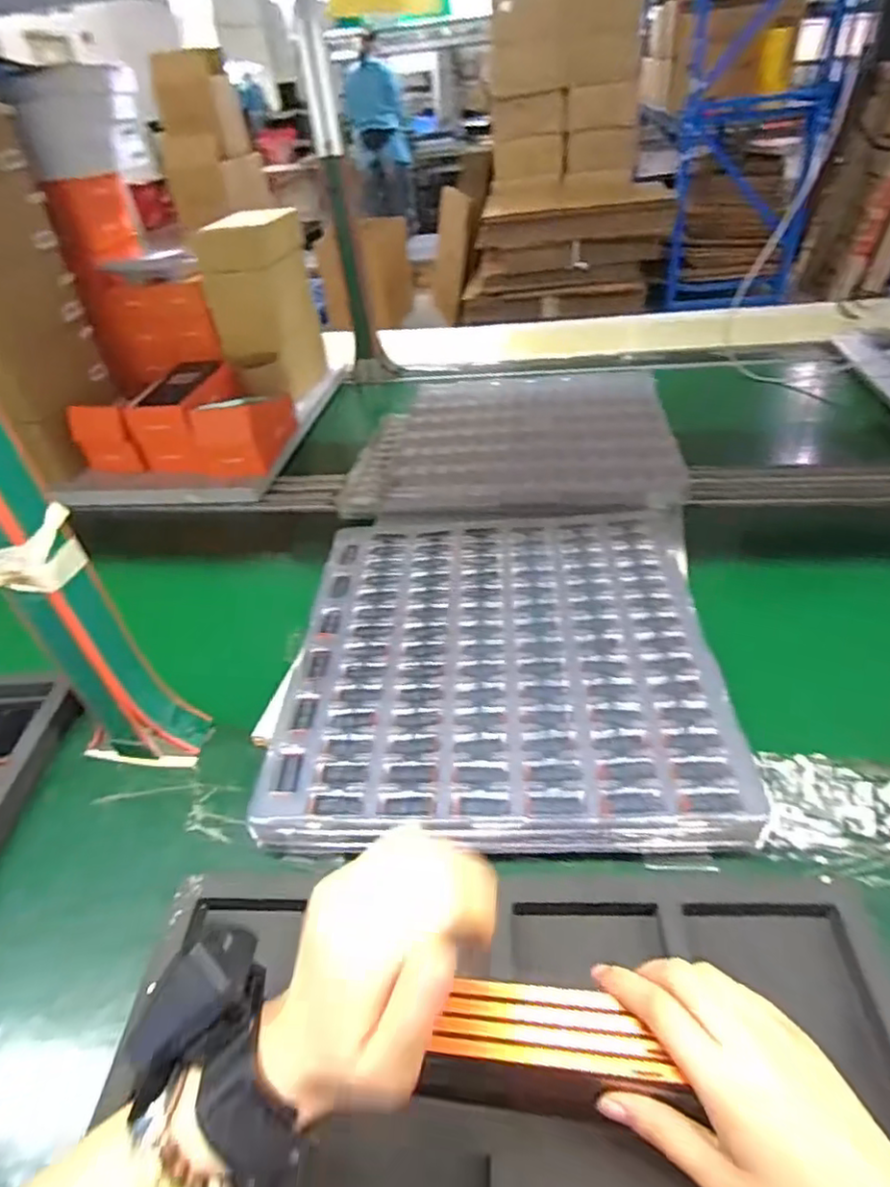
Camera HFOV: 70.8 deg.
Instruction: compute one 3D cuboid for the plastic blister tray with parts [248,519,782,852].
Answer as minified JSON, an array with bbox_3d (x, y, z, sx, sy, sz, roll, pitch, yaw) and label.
[{"bbox_3d":[0.053,0.054,0.620,0.385,0.039,0.411,-2,39,6],"label":"plastic blister tray with parts"}]

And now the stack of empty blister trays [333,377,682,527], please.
[{"bbox_3d":[0.099,-0.239,0.948,0.448,0.051,0.405,0,40,9],"label":"stack of empty blister trays"}]

